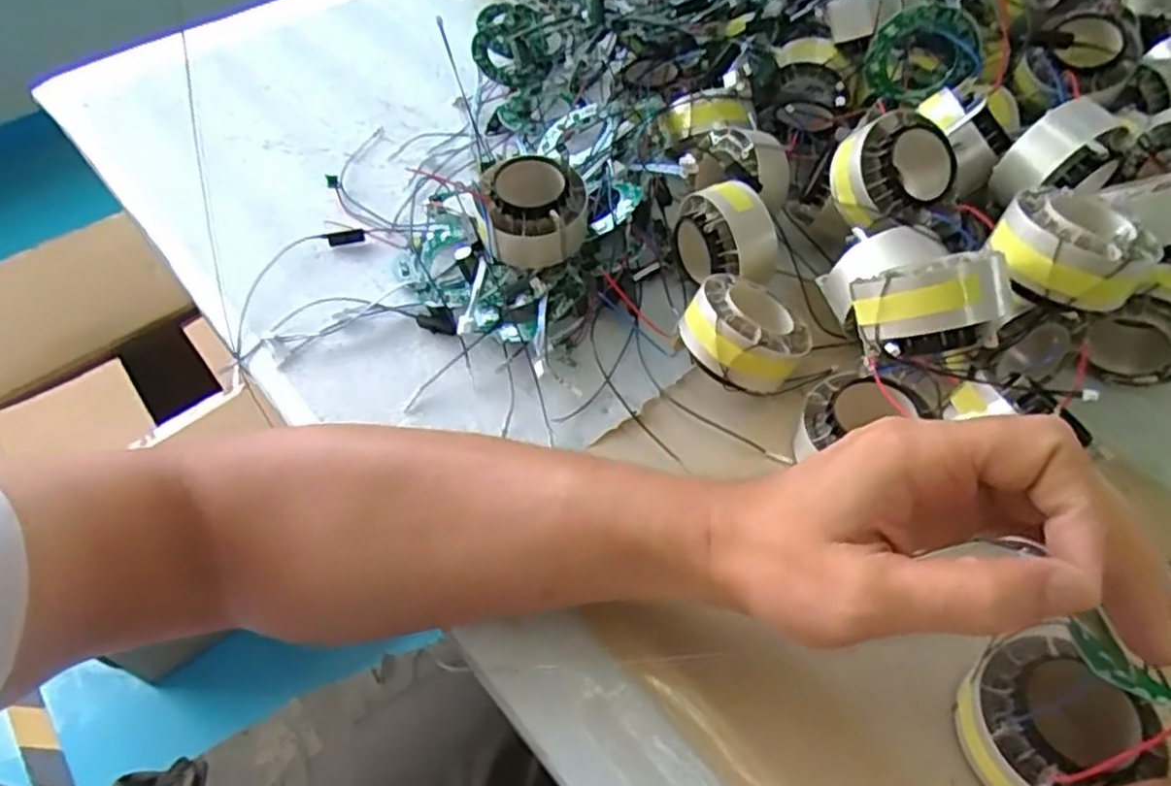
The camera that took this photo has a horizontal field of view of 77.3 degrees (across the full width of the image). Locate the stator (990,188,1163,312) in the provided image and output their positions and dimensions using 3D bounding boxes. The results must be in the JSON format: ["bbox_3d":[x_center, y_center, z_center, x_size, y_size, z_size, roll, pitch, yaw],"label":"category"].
[{"bbox_3d":[0.232,-0.071,0.345,0.065,0.026,0.065,21,60,19],"label":"stator"}]

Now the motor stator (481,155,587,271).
[{"bbox_3d":[-0.031,-0.106,0.438,0.064,0.047,0.050,-3,52,0],"label":"motor stator"}]

